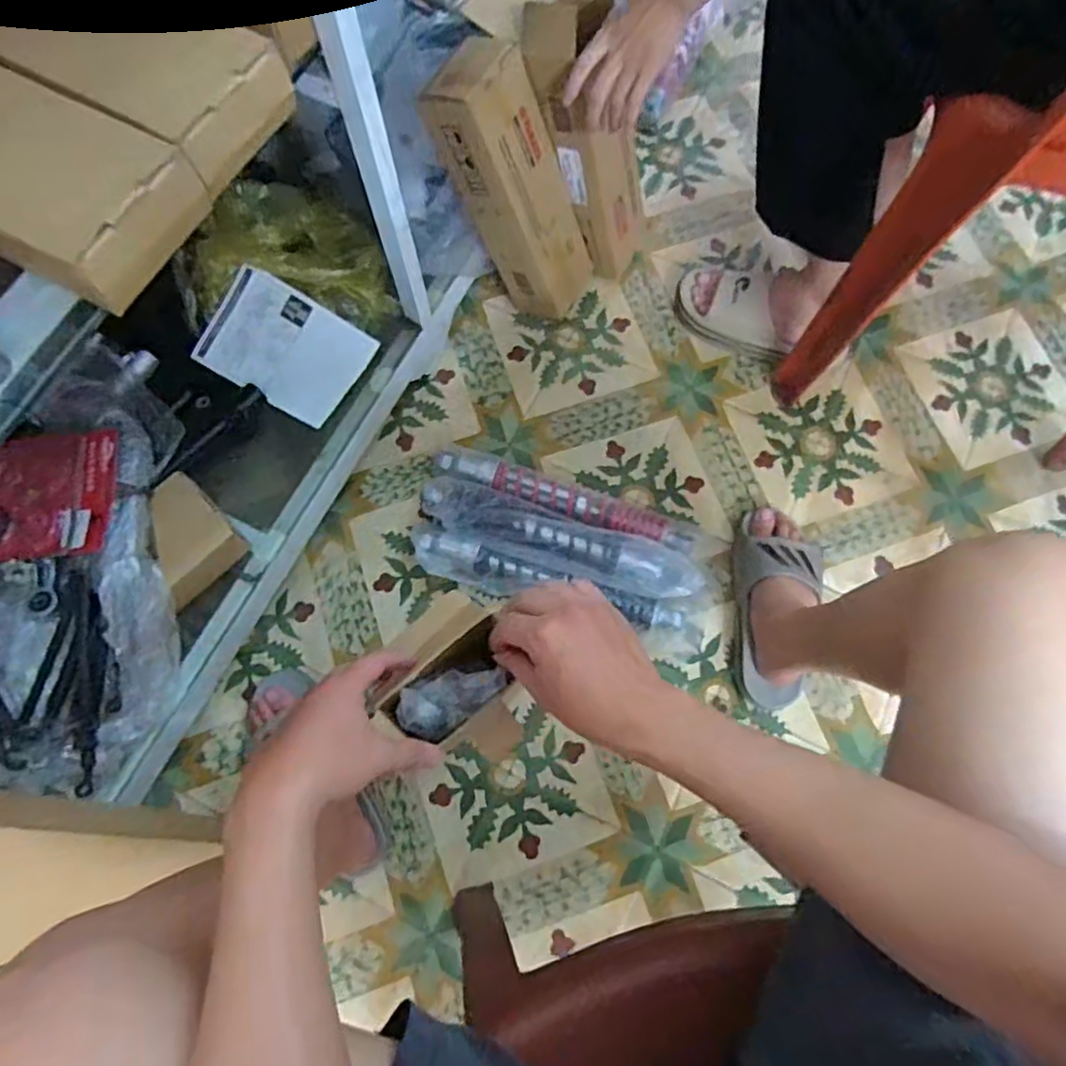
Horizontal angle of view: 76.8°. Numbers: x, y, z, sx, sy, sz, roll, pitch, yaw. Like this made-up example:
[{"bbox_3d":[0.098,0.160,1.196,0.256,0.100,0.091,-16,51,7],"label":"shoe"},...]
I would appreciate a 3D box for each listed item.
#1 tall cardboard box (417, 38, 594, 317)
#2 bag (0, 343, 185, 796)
[{"bbox_3d":[-0.024,-0.444,0.896,0.097,0.361,0.107,15,71,28],"label":"tall cardboard box"},{"bbox_3d":[-0.533,0.028,0.752,0.237,0.096,0.487,-7,71,-2],"label":"bag"}]

